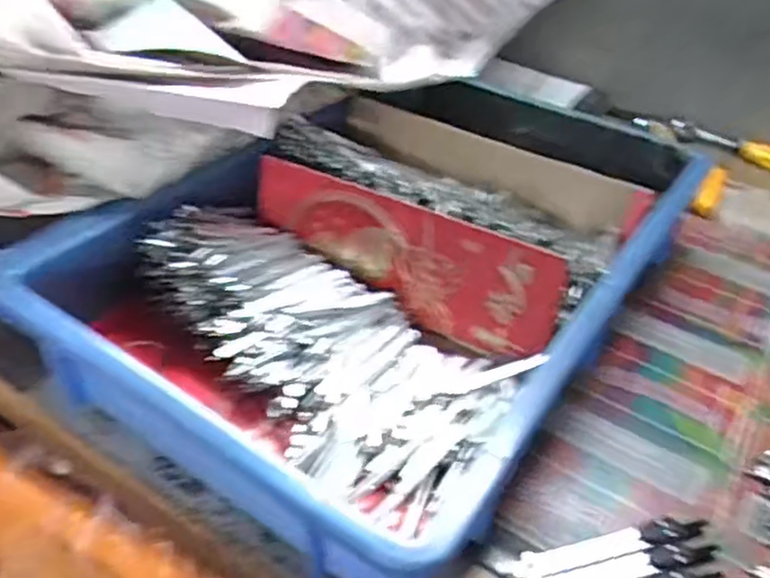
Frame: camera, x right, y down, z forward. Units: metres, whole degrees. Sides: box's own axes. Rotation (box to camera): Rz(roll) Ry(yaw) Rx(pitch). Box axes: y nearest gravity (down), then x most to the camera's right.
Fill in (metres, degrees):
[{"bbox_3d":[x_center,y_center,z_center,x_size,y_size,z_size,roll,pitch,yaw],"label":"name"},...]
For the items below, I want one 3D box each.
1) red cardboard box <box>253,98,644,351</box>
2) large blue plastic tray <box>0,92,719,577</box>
[{"bbox_3d":[0.042,-0.064,0.523,0.261,0.064,0.160,25,43,24],"label":"red cardboard box"},{"bbox_3d":[0.014,-0.025,0.489,0.290,0.078,0.422,24,43,24],"label":"large blue plastic tray"}]

